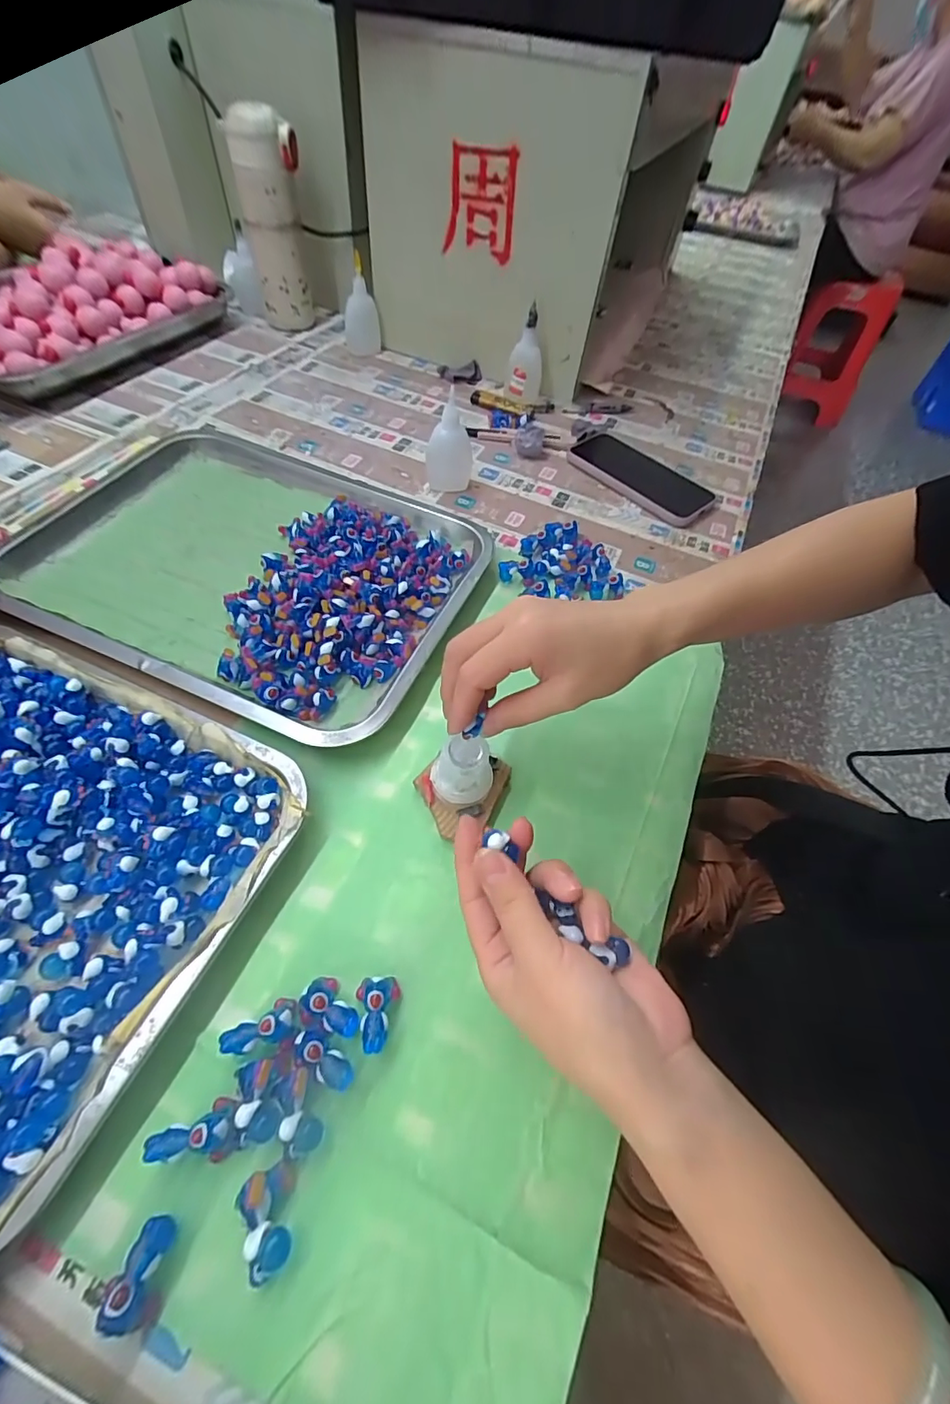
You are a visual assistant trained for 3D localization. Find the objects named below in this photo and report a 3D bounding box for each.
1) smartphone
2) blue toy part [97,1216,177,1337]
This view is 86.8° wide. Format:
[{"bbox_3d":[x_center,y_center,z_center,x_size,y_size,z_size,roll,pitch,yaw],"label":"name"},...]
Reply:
[{"bbox_3d":[0.179,-0.248,0.550,0.083,0.014,0.163,-36,65,-26],"label":"smartphone"},{"bbox_3d":[-0.129,0.220,0.192,0.014,0.019,0.031,6,54,-1],"label":"blue toy part"}]

